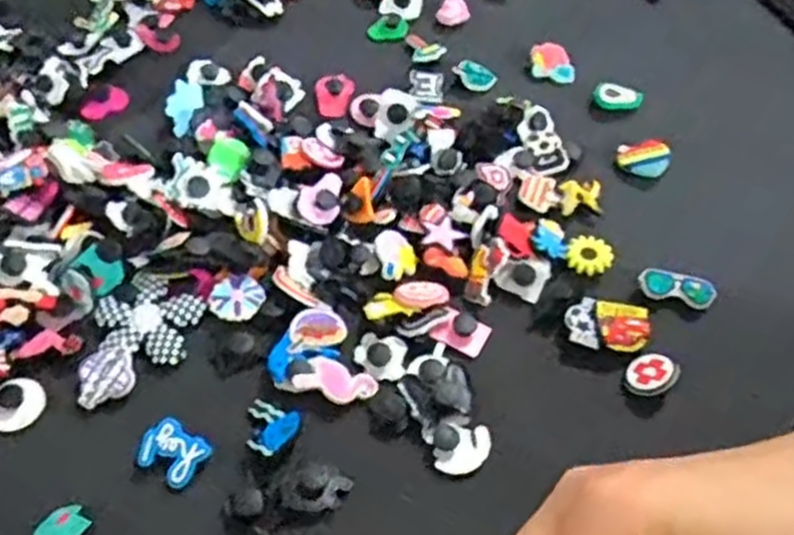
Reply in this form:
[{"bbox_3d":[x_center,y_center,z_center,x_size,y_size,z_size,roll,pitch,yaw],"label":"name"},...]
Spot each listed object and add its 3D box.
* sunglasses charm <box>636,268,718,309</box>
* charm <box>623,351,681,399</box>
[{"bbox_3d":[0.140,0.010,0.389,0.036,0.005,0.015,14,93,11],"label":"sunglasses charm"},{"bbox_3d":[0.117,0.049,0.360,0.024,0.005,0.024,-7,52,10],"label":"charm"}]

